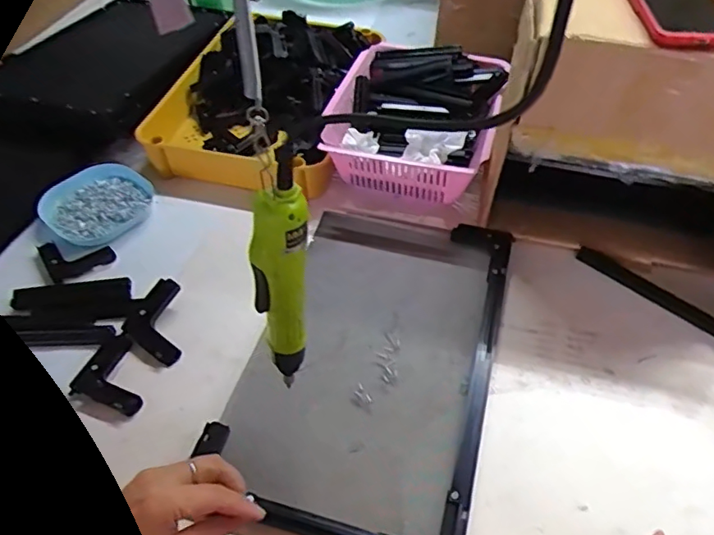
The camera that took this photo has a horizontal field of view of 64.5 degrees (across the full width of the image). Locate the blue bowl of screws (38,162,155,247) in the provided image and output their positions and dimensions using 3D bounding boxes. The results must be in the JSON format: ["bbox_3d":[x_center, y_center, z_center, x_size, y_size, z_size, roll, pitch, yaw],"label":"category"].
[{"bbox_3d":[-0.344,-0.086,0.752,0.135,0.026,0.127,0,50,0],"label":"blue bowl of screws"}]

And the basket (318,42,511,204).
[{"bbox_3d":[0.083,-0.204,0.799,0.212,0.097,0.262,9,50,8],"label":"basket"}]

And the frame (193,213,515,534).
[{"bbox_3d":[0.022,0.088,0.607,0.243,0.026,0.387,13,51,11],"label":"frame"}]

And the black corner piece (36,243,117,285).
[{"bbox_3d":[-0.349,-0.019,0.701,0.074,0.019,0.078,-31,56,-24],"label":"black corner piece"}]

